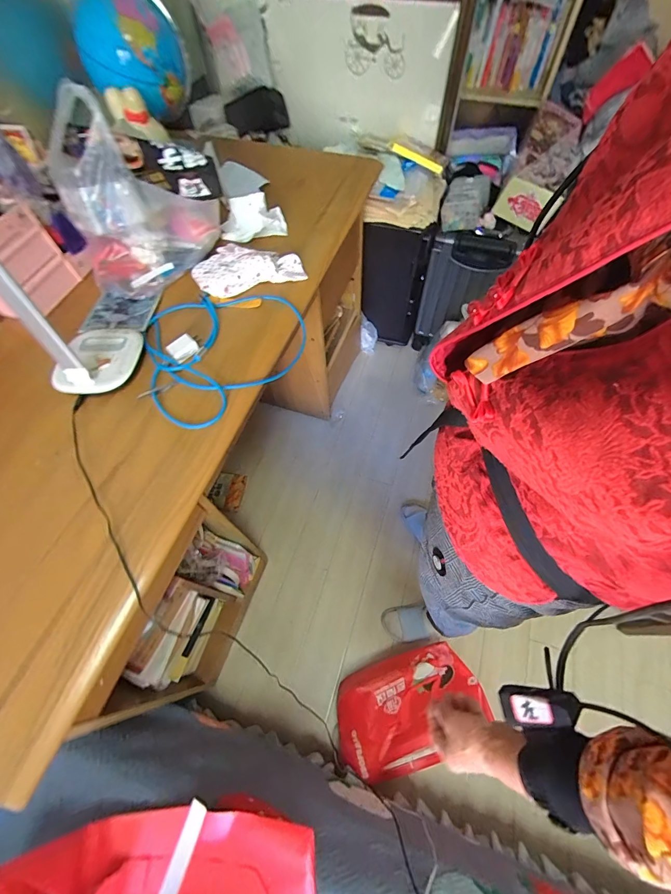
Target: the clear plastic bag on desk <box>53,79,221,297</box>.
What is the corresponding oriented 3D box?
[{"bbox_3d":[-0.346,-0.421,0.640,0.246,0.278,0.147,-9,63,-3],"label":"clear plastic bag on desk"}]

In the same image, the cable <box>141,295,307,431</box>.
[{"bbox_3d":[-0.211,-0.199,0.683,0.324,0.030,0.273,-35,67,-15],"label":"cable"}]

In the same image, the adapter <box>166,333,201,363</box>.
[{"bbox_3d":[-0.273,-0.184,0.662,0.060,0.024,0.039,-40,69,-17],"label":"adapter"}]

